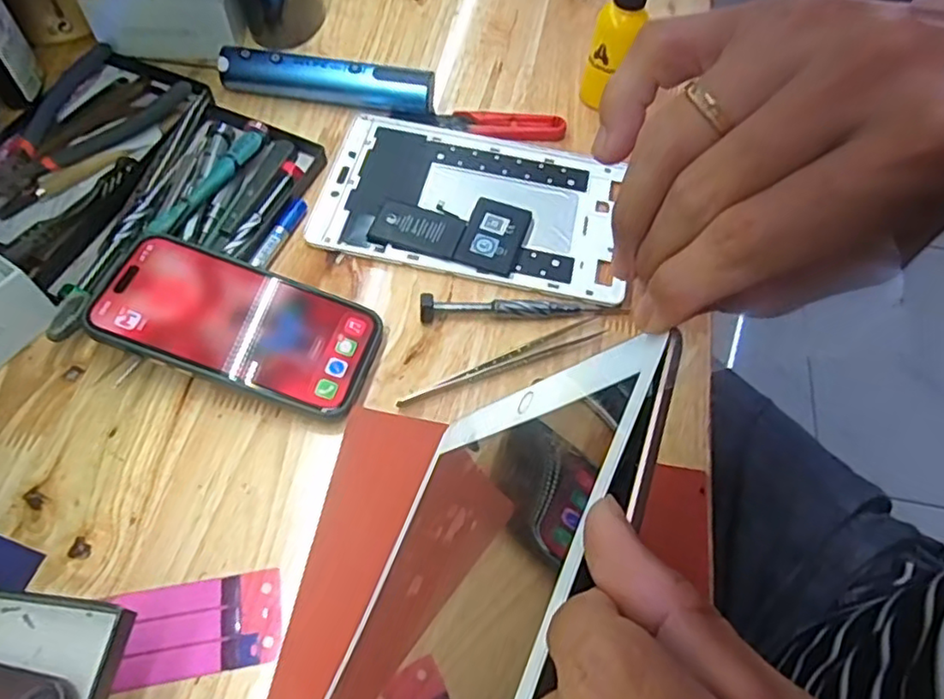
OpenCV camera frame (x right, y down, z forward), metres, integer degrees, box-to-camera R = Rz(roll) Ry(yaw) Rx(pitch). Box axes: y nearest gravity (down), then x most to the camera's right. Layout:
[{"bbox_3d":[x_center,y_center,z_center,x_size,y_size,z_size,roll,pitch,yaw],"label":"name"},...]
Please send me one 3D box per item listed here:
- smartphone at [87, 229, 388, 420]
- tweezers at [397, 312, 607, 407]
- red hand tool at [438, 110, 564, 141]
[{"bbox_3d":[-0.129,-0.015,0.355,0.148,0.005,0.078,23,58,-2],"label":"smartphone"},{"bbox_3d":[0.021,0.008,0.371,0.132,0.008,0.013,-22,65,-15],"label":"tweezers"},{"bbox_3d":[0.021,-0.167,0.471,0.095,0.007,0.022,6,61,-1],"label":"red hand tool"}]

